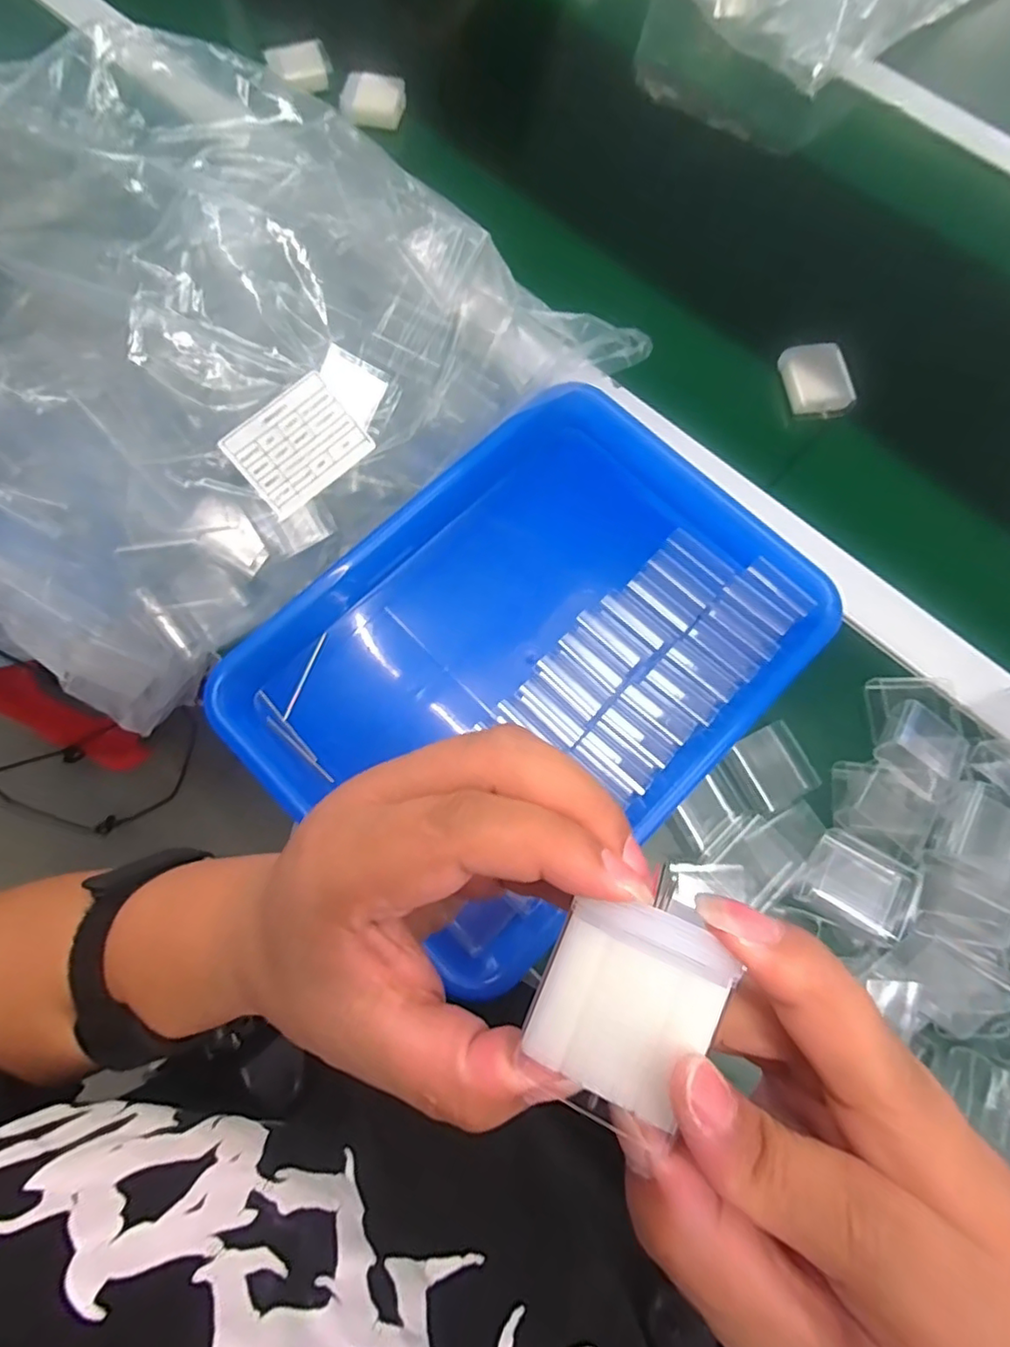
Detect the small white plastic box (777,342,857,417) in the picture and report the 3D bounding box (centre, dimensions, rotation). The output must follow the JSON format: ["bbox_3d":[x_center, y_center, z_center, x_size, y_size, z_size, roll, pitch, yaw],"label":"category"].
[{"bbox_3d":[0.228,-0.216,0.439,0.045,0.016,0.052,-7,74,-2],"label":"small white plastic box"}]

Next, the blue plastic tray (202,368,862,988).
[{"bbox_3d":[0.017,-0.014,0.368,0.244,0.060,0.328,44,78,11],"label":"blue plastic tray"}]

